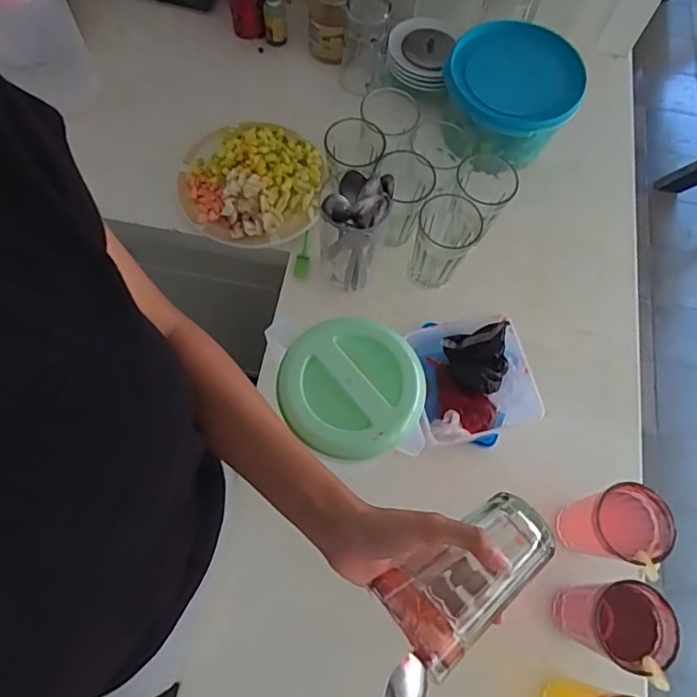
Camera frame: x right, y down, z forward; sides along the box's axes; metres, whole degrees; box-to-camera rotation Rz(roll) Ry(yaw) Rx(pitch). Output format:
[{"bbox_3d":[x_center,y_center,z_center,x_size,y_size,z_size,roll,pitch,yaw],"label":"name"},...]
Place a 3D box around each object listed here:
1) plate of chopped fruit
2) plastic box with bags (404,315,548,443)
[{"bbox_3d":[-0.137,-0.239,0.746,0.203,0.046,0.184,-5,69,-4],"label":"plate of chopped fruit"},{"bbox_3d":[0.145,0.045,0.644,0.131,0.085,0.132,-8,69,-5],"label":"plastic box with bags"}]

